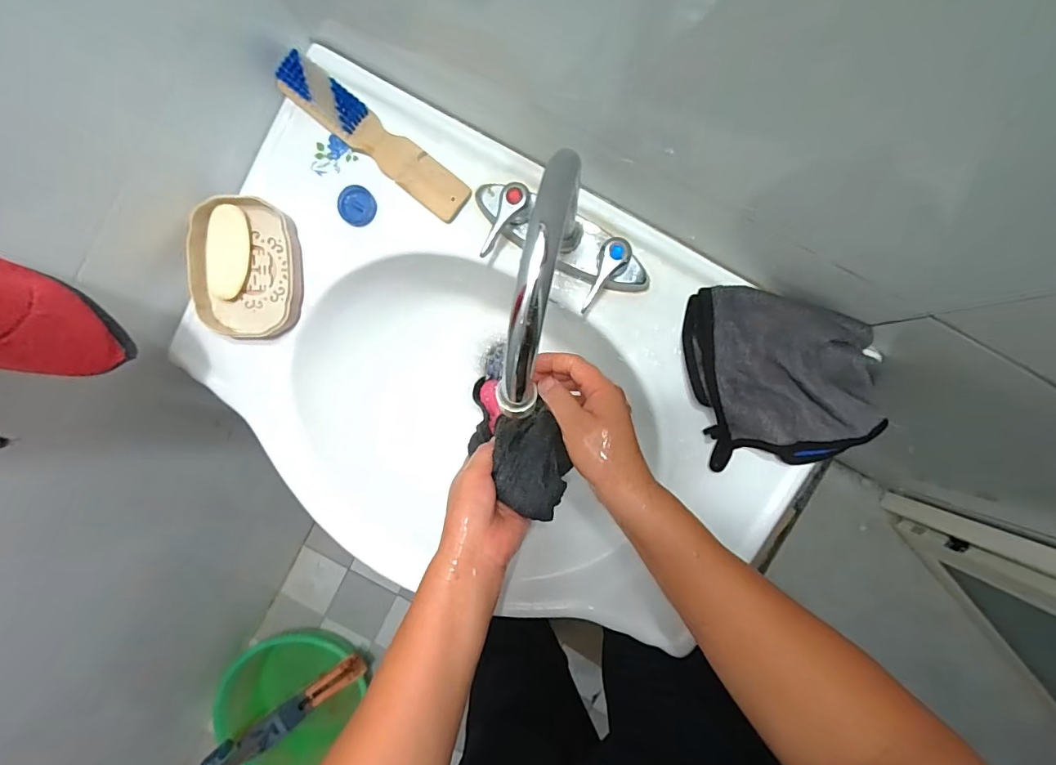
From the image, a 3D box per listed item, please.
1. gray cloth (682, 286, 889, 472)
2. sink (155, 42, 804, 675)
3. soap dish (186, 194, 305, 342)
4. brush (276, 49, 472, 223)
[{"bbox_3d":[0.229,-0.008,0.422,0.153,0.053,0.168,-7,90,3],"label":"gray cloth"},{"bbox_3d":[-0.045,0.003,0.493,0.600,0.157,0.422,31,92,2],"label":"sink"},{"bbox_3d":[-0.276,-0.110,0.457,0.093,0.038,0.131,2,91,2],"label":"soap dish"},{"bbox_3d":[-0.146,-0.233,0.443,0.203,0.026,0.041,38,92,2],"label":"brush"}]

